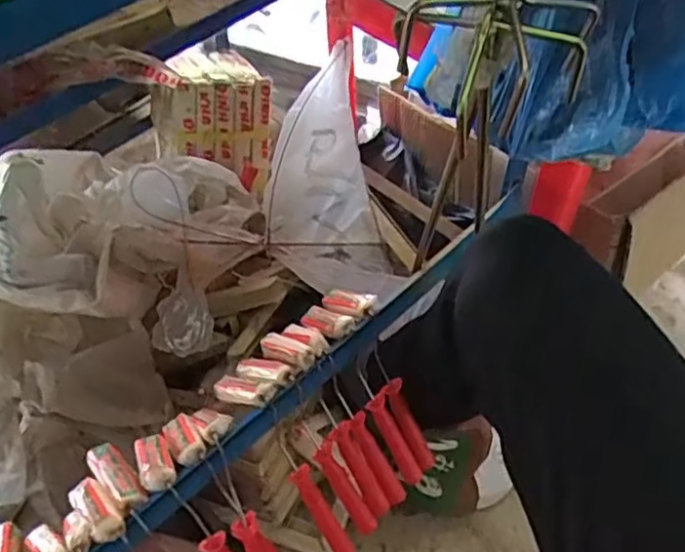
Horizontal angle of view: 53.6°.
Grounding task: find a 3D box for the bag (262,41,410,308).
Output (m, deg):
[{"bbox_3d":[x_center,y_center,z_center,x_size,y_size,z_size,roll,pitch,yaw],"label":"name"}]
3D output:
[{"bbox_3d":[-0.028,-0.129,0.915,0.153,0.093,0.318,-5,81,-3],"label":"bag"}]

